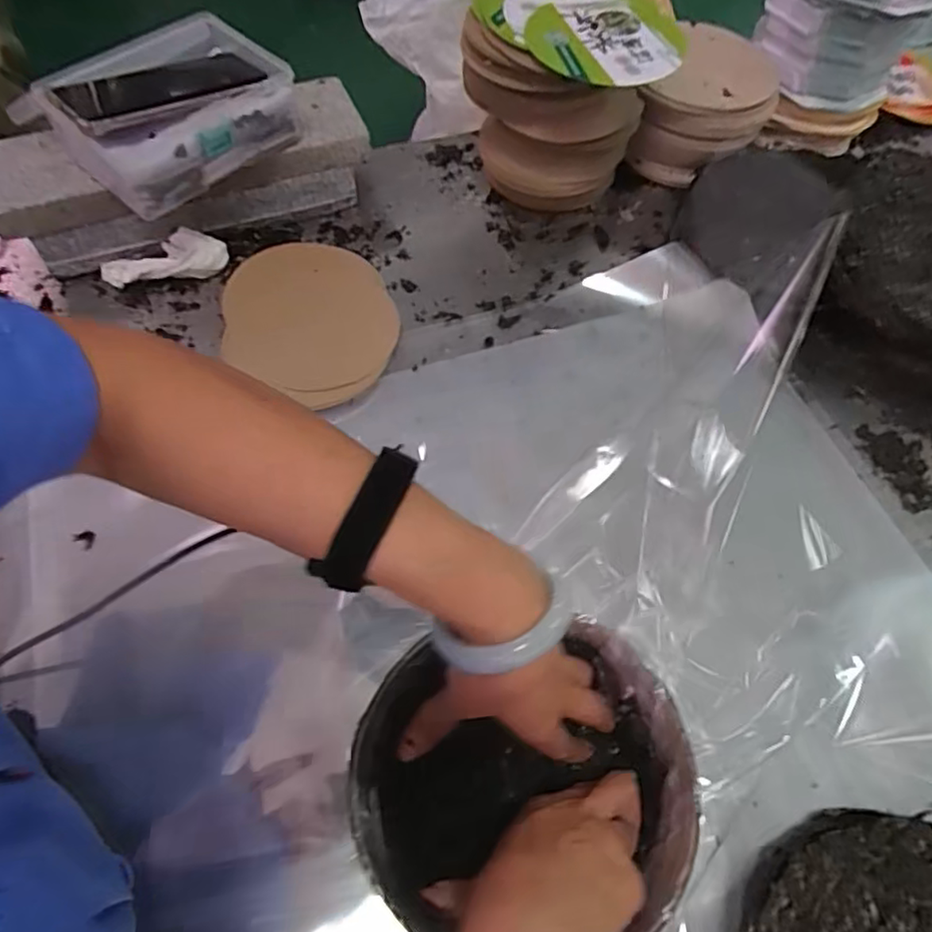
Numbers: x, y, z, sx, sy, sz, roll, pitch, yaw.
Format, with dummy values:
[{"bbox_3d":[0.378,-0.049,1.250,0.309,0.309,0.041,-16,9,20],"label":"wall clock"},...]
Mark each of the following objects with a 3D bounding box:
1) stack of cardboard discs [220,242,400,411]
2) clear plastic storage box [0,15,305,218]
[{"bbox_3d":[-0.145,-0.133,0.582,0.150,0.022,0.184,-16,63,-11],"label":"stack of cardboard discs"},{"bbox_3d":[-0.257,-0.312,0.555,0.137,0.072,0.189,38,67,17],"label":"clear plastic storage box"}]

